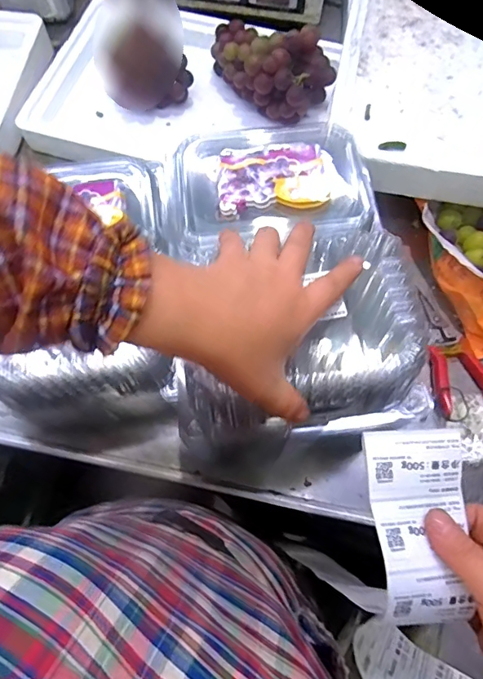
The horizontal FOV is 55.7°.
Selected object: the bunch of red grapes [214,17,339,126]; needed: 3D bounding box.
[{"bbox_3d":[0.040,-0.402,0.661,0.108,0.081,0.176,-37,73,-13],"label":"bunch of red grapes"}]

